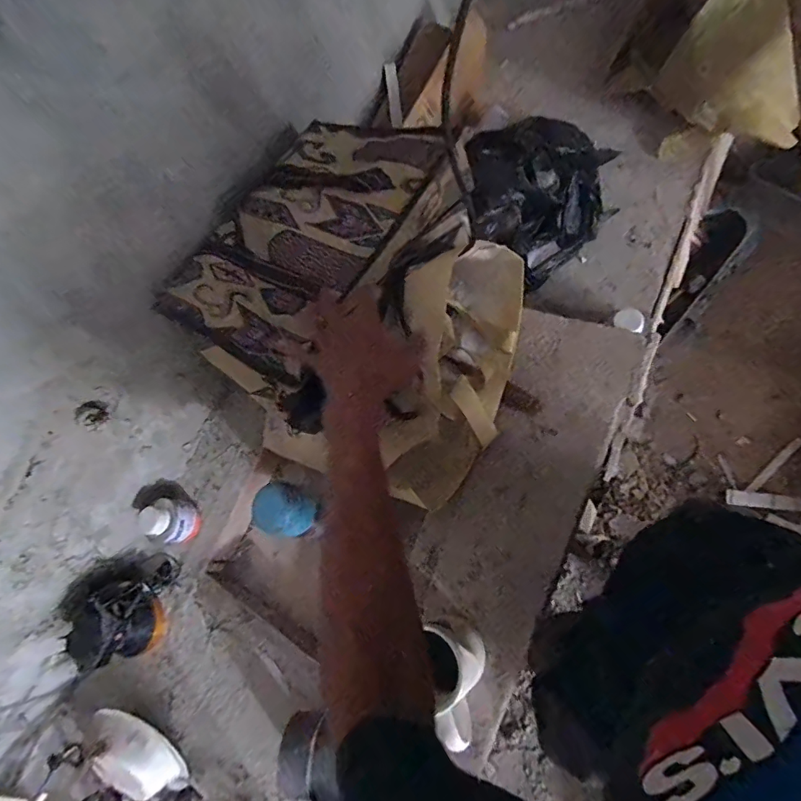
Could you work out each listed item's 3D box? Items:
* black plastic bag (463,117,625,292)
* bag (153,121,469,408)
[{"bbox_3d":[0.209,-0.340,0.764,0.191,0.127,0.231,-41,75,-11],"label":"black plastic bag"},{"bbox_3d":[-0.122,-0.214,0.631,0.297,0.083,0.402,37,85,27],"label":"bag"}]

